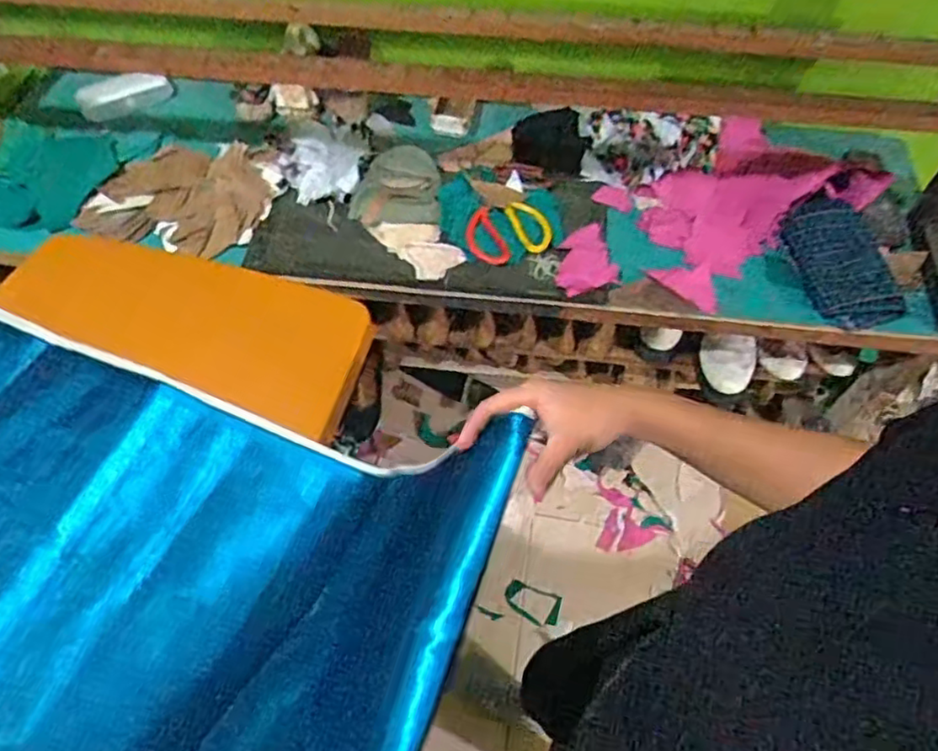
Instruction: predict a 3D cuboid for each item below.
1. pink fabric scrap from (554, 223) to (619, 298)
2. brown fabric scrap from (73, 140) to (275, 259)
[{"bbox_3d":[0.165,-0.171,0.965,0.094,0.023,0.098,-16,59,-11],"label":"pink fabric scrap"},{"bbox_3d":[-0.444,-0.286,1.050,0.262,0.045,0.229,16,58,10],"label":"brown fabric scrap"}]

